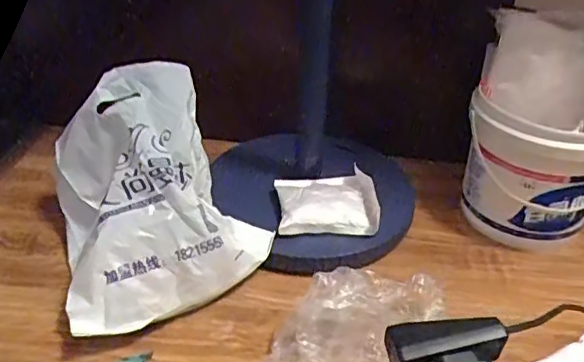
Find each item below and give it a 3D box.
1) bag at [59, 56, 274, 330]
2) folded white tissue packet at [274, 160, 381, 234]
[{"bbox_3d":[-0.184,0.017,0.702,0.242,0.217,0.243,-19,40,-28],"label":"bag"},{"bbox_3d":[0.047,0.022,0.770,0.131,0.042,0.096,2,46,-4],"label":"folded white tissue packet"}]

